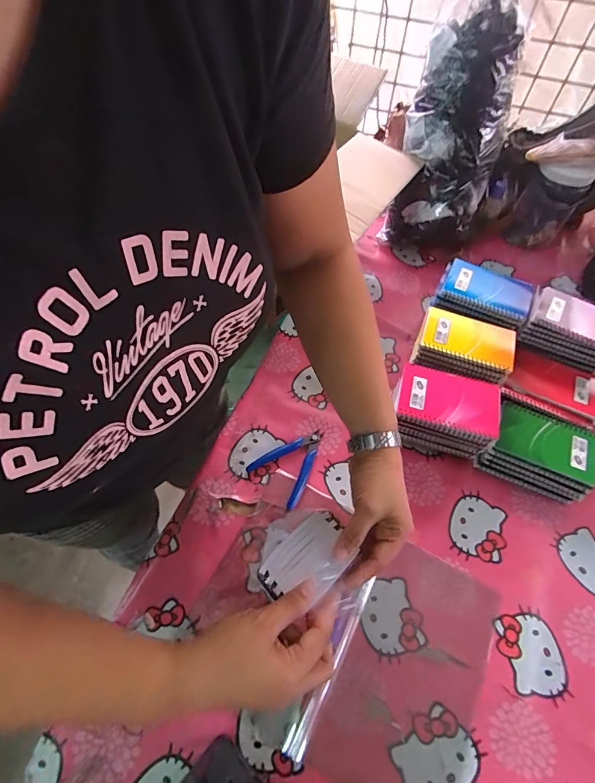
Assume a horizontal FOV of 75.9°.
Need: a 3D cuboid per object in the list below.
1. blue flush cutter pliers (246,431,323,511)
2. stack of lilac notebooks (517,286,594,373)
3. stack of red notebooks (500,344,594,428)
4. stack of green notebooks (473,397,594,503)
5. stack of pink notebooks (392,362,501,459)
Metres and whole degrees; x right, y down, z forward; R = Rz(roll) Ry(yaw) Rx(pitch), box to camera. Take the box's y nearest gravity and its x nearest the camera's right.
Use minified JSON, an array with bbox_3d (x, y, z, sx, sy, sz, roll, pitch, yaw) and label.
[{"bbox_3d":[-0.006,0.099,0.554,0.084,0.006,0.113,36,64,19],"label":"blue flush cutter pliers"},{"bbox_3d":[0.439,-0.101,0.617,0.141,0.058,0.098,32,63,16],"label":"stack of lilac notebooks"},{"bbox_3d":[0.397,0.001,0.604,0.135,0.044,0.118,28,62,15],"label":"stack of red notebooks"},{"bbox_3d":[0.340,0.081,0.548,0.132,0.053,0.110,22,60,11],"label":"stack of green notebooks"},{"bbox_3d":[0.205,0.029,0.552,0.134,0.089,0.094,13,59,6],"label":"stack of pink notebooks"}]

